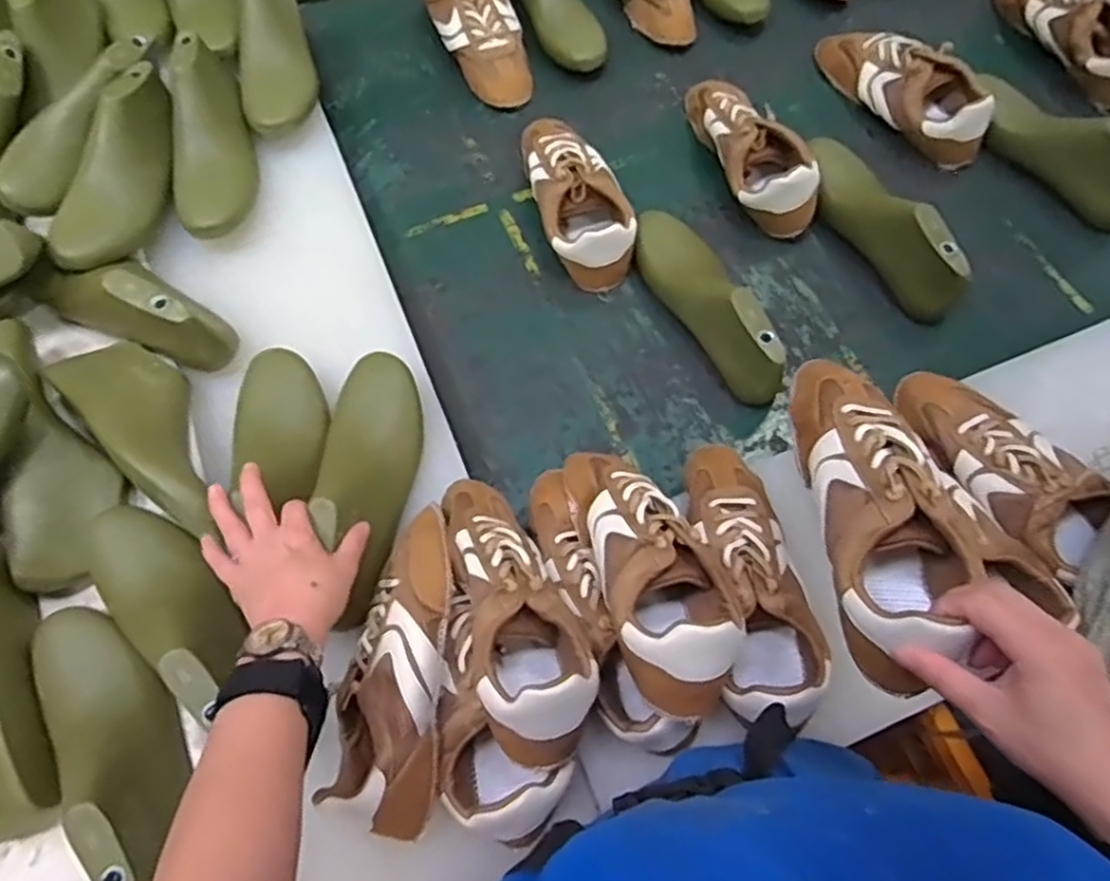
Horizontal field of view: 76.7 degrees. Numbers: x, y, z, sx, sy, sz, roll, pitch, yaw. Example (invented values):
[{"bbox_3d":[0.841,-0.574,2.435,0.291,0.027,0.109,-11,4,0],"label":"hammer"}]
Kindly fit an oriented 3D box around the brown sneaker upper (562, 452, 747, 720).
[{"bbox_3d":[0.069,0.087,0.554,0.096,0.074,0.230,-22,49,-8],"label":"brown sneaker upper"}]

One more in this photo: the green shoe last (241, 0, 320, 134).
[{"bbox_3d":[-0.324,-0.456,0.801,0.080,0.078,0.229,-11,69,-4],"label":"green shoe last"}]

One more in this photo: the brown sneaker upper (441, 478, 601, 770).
[{"bbox_3d":[-0.033,0.119,0.540,0.083,0.090,0.232,-19,54,-7],"label":"brown sneaker upper"}]

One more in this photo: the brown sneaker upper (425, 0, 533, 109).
[{"bbox_3d":[-0.101,-0.534,0.900,0.098,0.063,0.228,-19,70,-7],"label":"brown sneaker upper"}]

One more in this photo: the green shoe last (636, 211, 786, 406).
[{"bbox_3d":[0.157,-0.152,0.735,0.078,0.091,0.244,-20,70,-7],"label":"green shoe last"}]

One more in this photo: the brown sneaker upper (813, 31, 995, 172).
[{"bbox_3d":[0.430,-0.442,0.861,0.084,0.070,0.246,-38,73,-13],"label":"brown sneaker upper"}]

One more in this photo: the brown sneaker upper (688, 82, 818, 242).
[{"bbox_3d":[0.229,-0.349,0.821,0.091,0.073,0.235,-17,70,-6],"label":"brown sneaker upper"}]

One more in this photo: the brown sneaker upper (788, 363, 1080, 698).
[{"bbox_3d":[0.217,0.034,0.479,0.085,0.075,0.228,-4,56,-1],"label":"brown sneaker upper"}]

